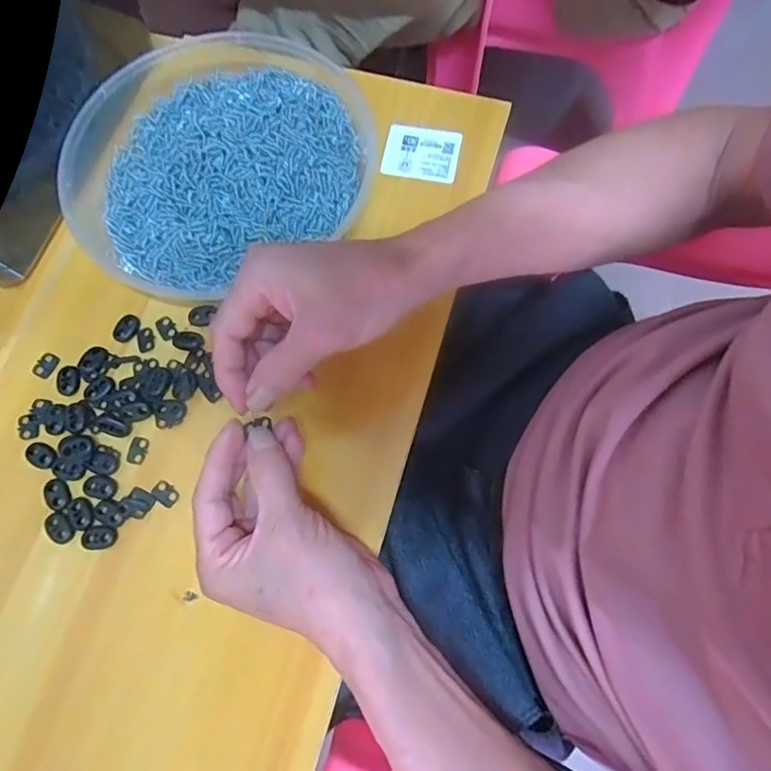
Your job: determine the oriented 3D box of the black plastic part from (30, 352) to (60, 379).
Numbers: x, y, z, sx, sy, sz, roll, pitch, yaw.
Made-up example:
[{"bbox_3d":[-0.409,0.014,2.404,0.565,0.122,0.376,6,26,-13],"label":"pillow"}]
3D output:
[{"bbox_3d":[-0.245,-0.015,0.382,0.014,0.004,0.018,23,75,9],"label":"black plastic part"}]

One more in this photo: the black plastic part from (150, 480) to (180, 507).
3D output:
[{"bbox_3d":[-0.146,0.072,0.352,0.018,0.004,0.012,40,78,13],"label":"black plastic part"}]

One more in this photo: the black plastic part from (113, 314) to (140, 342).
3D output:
[{"bbox_3d":[-0.189,-0.042,0.388,0.014,0.004,0.021,21,74,8],"label":"black plastic part"}]

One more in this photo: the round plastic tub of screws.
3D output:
[{"bbox_3d":[-0.133,-0.180,0.409,0.224,0.044,0.214,-1,73,2],"label":"round plastic tub of screws"}]

